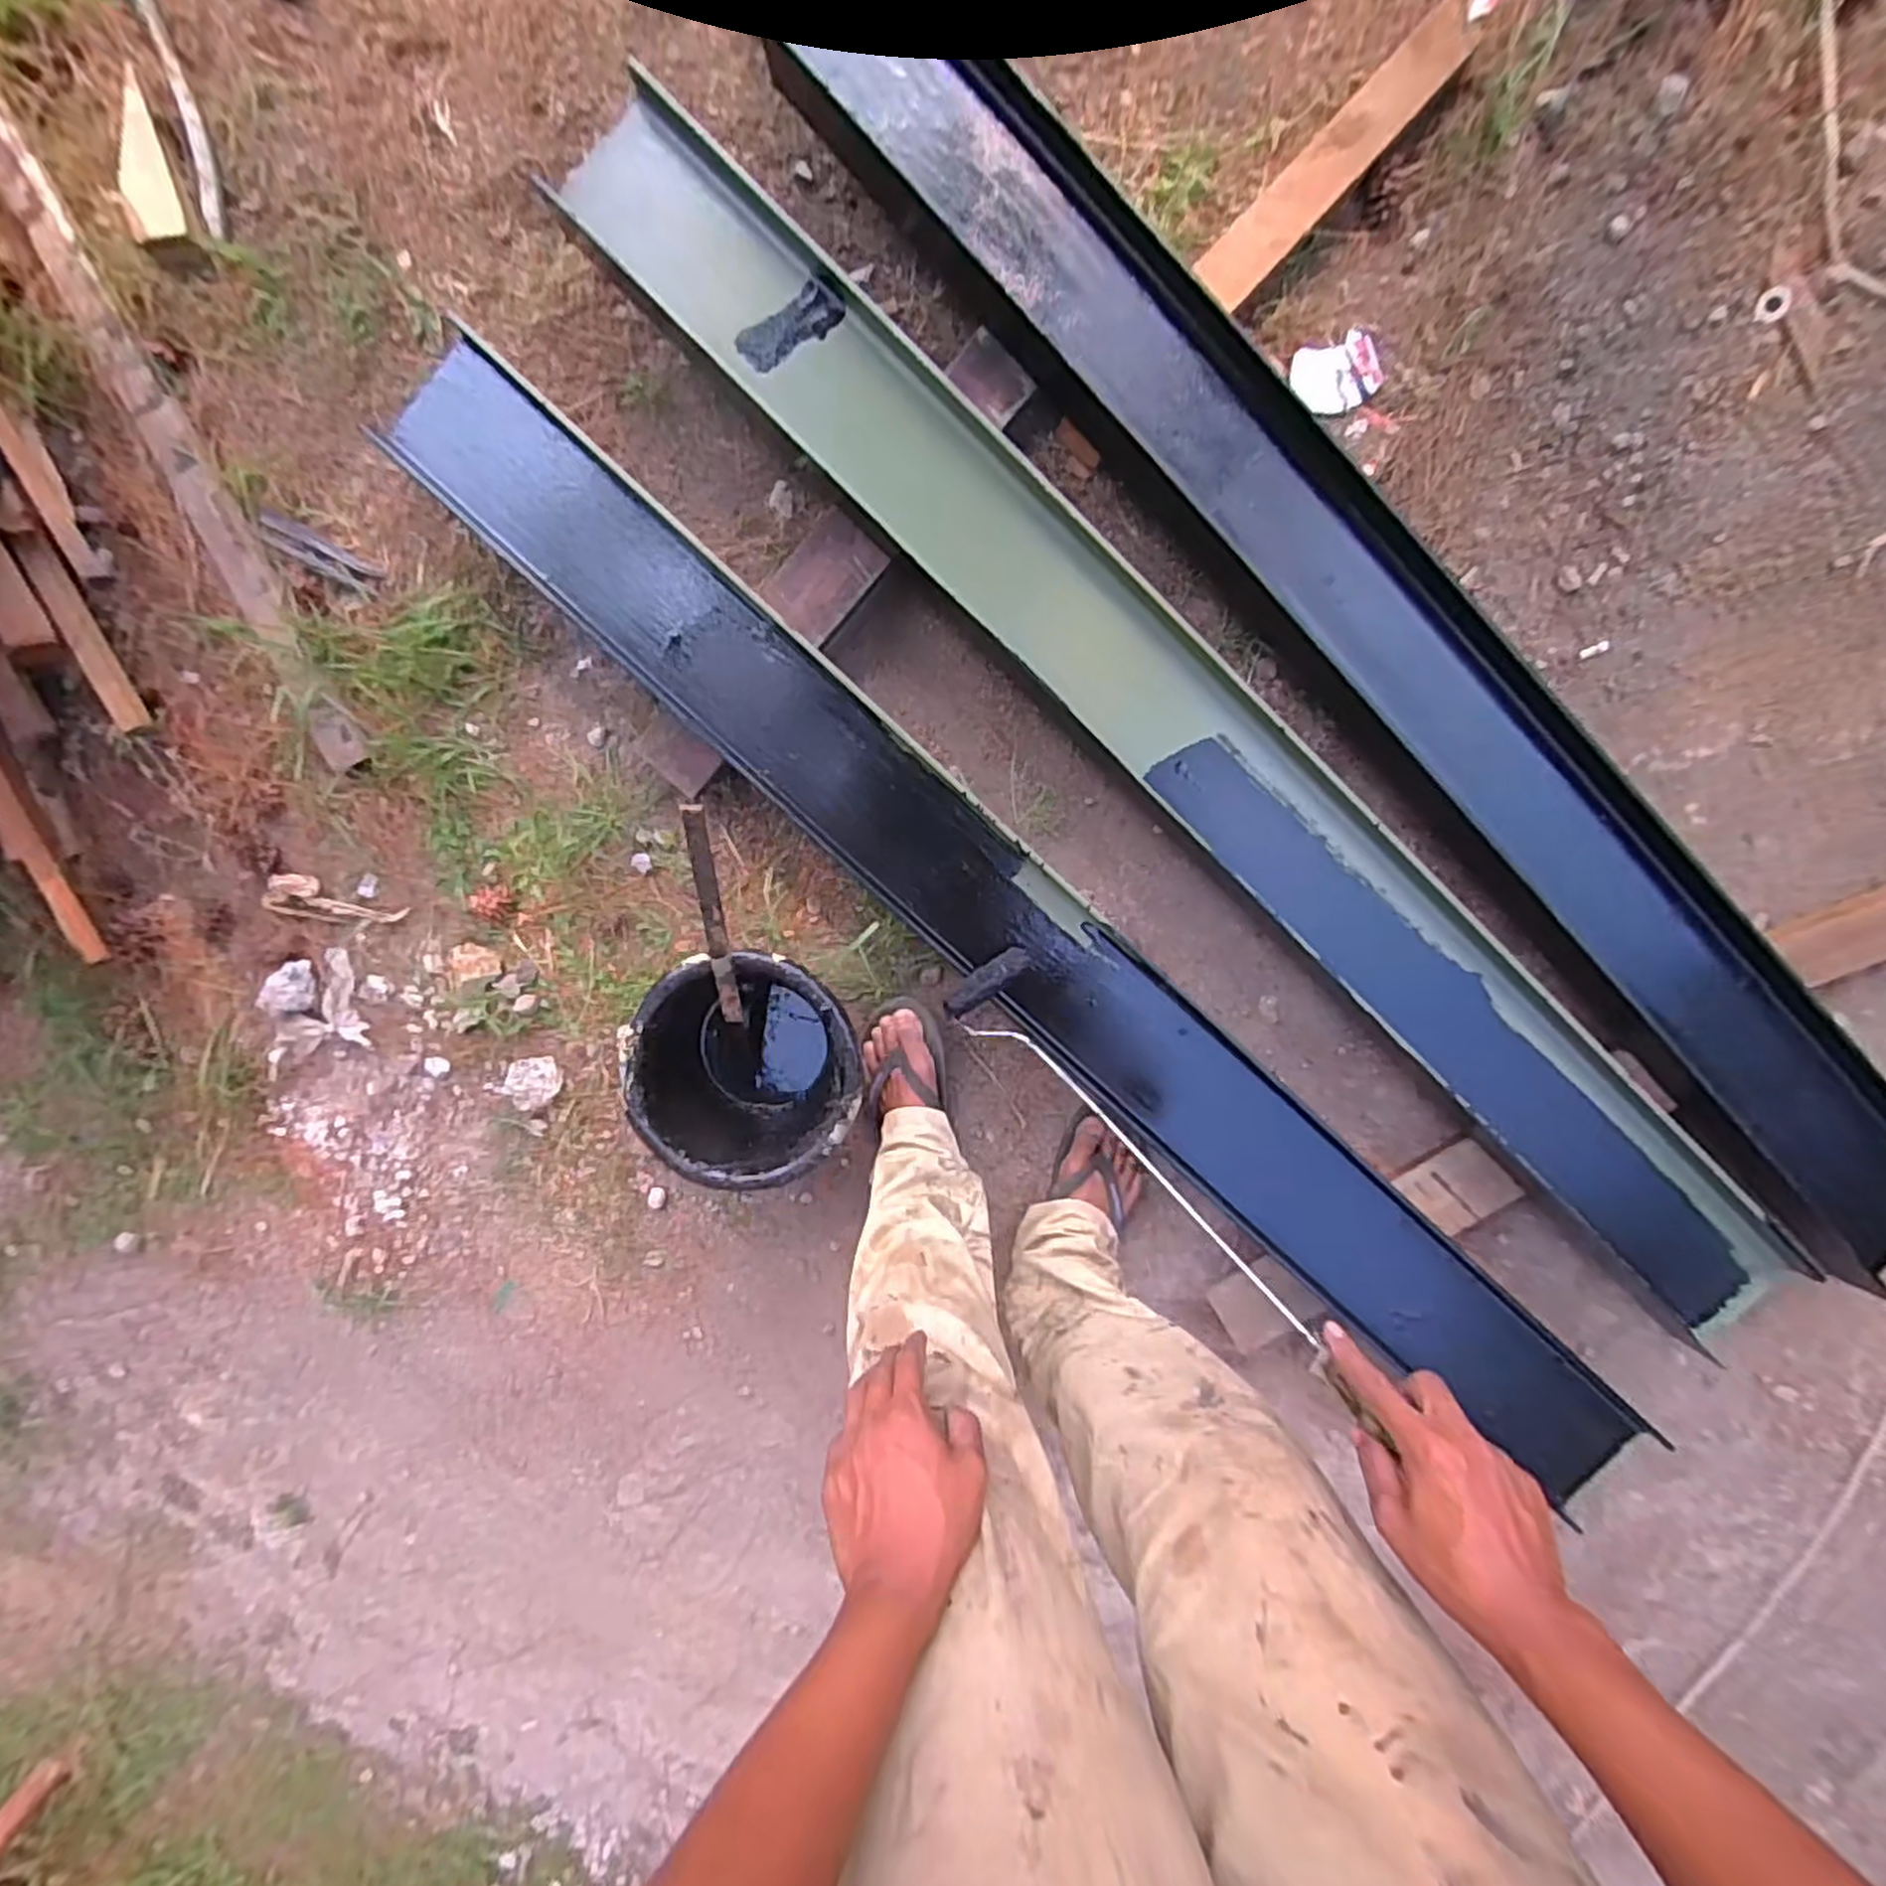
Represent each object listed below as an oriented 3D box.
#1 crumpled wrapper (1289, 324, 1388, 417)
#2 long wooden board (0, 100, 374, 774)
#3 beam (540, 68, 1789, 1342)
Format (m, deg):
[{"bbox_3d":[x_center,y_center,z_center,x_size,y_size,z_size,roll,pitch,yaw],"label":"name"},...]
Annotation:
[{"bbox_3d":[0.454,-0.652,0.911,0.098,0.012,0.081,-21,96,3],"label":"crumpled wrapper"},{"bbox_3d":[-0.983,-0.770,0.875,0.062,0.034,1.250,-27,98,3],"label":"long wooden board"},{"bbox_3d":[0.280,-0.202,0.896,0.176,0.123,1.799,-44,94,5],"label":"beam"}]

